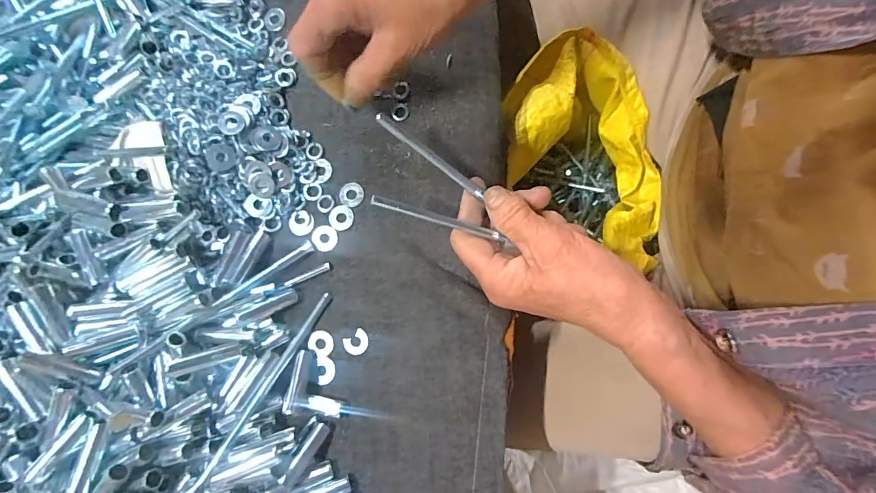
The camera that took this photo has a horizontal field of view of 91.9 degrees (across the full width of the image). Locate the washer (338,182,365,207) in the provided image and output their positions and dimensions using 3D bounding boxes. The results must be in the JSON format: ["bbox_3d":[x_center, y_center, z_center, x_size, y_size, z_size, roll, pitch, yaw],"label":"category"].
[{"bbox_3d":[-0.065,-0.039,0.320,0.019,0.004,0.018,-1,82,6],"label":"washer"}]

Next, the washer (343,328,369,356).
[{"bbox_3d":[-0.058,0.069,0.302,0.019,0.004,0.016,-38,80,0],"label":"washer"}]

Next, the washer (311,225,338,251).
[{"bbox_3d":[-0.085,-0.006,0.316,0.020,0.004,0.019,-1,82,6],"label":"washer"}]

